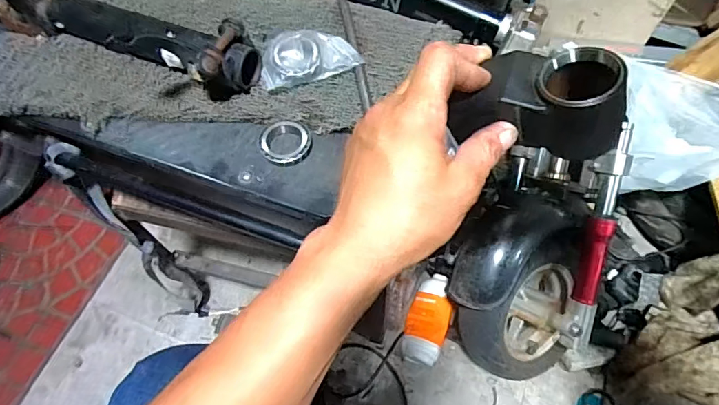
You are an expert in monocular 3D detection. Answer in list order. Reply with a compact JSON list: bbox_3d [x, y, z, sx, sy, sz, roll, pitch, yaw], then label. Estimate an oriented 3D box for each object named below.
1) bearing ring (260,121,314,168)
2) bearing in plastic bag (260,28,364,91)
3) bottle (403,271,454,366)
[{"bbox_3d":[-0.062,-0.052,0.393,0.043,0.013,0.040,1,63,-1],"label":"bearing ring"},{"bbox_3d":[-0.045,-0.129,0.411,0.085,0.021,0.048,-10,64,-7],"label":"bearing in plastic bag"},{"bbox_3d":[0.124,0.209,0.836,0.069,0.059,0.160,18,64,7],"label":"bottle"}]

